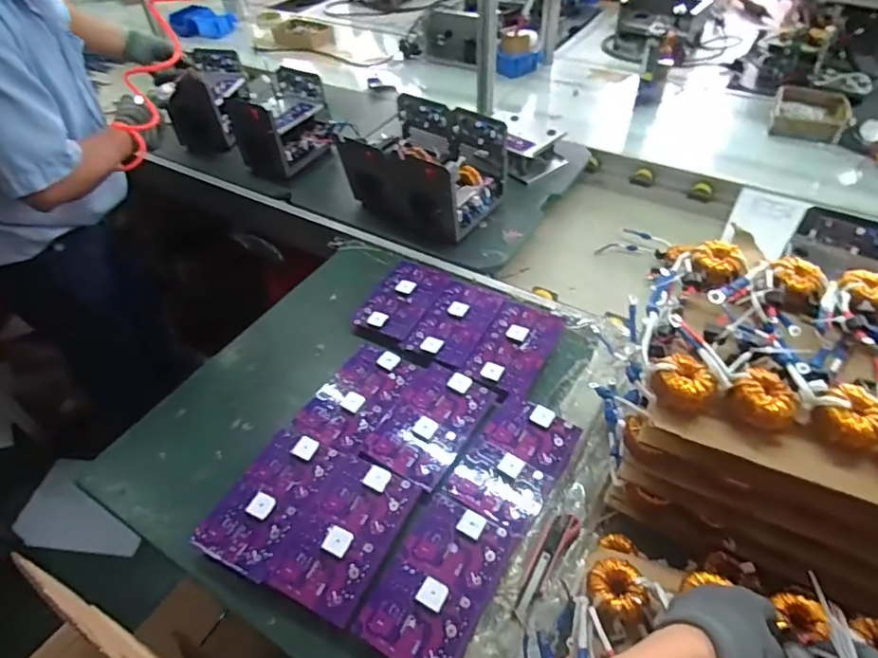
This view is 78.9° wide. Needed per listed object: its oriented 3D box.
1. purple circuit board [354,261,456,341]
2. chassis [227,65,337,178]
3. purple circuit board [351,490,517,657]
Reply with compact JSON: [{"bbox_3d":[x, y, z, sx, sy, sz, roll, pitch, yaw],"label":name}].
[{"bbox_3d":[-0.072,-0.061,1.031,0.128,0.013,0.197,24,53,24],"label":"purple circuit board"},{"bbox_3d":[-0.398,-0.530,1.377,0.171,0.174,0.227,24,54,22],"label":"chassis"},{"bbox_3d":[-0.002,0.312,0.663,0.128,0.014,0.199,22,51,22],"label":"purple circuit board"}]

